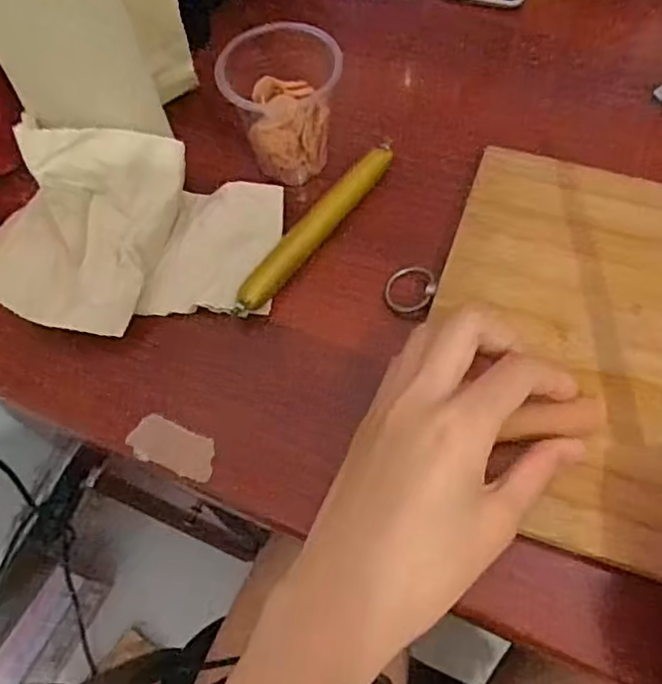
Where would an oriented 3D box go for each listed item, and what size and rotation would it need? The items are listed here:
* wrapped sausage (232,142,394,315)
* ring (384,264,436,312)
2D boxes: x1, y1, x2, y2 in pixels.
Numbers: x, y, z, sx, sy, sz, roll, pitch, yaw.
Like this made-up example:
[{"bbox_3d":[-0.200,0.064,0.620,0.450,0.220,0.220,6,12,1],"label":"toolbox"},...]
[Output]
[{"bbox_3d":[-0.008,-0.064,0.344,0.015,0.012,0.129,33,68,17],"label":"wrapped sausage"},{"bbox_3d":[0.042,-0.027,0.332,0.027,0.008,0.030,-33,55,14],"label":"ring"}]

